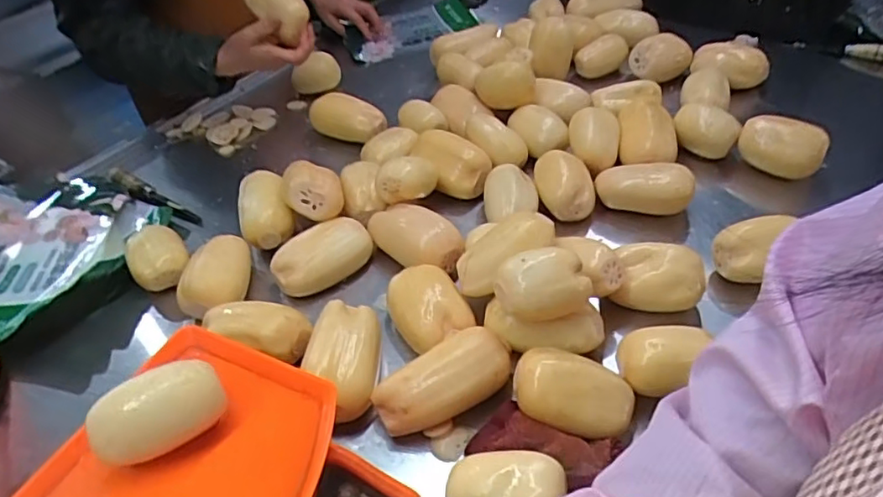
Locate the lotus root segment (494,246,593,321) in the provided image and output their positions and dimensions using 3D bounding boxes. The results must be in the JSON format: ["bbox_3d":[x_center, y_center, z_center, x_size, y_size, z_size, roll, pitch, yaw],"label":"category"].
[{"bbox_3d":[0.111,0.038,0.640,0.102,0.066,0.074,1,45,7],"label":"lotus root segment"}]

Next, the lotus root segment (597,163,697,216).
[{"bbox_3d":[0.282,-0.083,0.825,0.126,0.057,0.058,6,46,13],"label":"lotus root segment"}]

